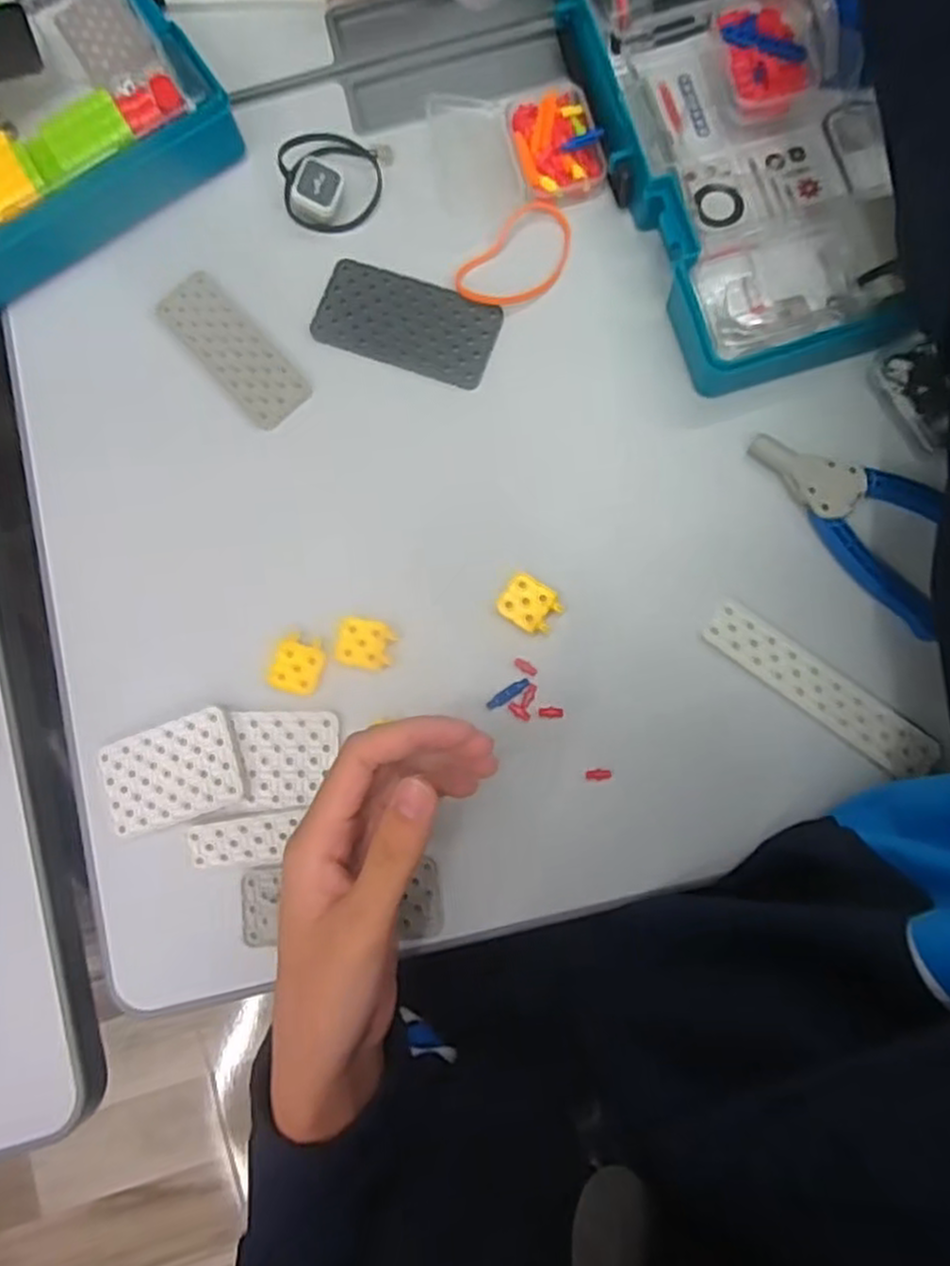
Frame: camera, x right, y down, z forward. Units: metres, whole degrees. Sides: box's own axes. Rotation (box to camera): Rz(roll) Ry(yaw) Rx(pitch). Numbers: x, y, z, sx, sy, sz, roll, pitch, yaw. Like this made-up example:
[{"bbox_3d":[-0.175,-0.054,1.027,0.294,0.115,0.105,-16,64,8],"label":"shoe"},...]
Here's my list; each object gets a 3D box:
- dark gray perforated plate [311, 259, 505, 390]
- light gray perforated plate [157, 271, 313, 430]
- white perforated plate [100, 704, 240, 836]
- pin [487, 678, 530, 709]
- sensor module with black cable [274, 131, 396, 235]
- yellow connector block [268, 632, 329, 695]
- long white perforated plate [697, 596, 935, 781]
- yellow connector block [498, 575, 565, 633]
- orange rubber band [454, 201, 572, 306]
[{"bbox_3d":[-0.039,-0.175,0.420,0.101,0.004,0.053,19,83,7],"label":"dark gray perforated plate"},{"bbox_3d":[-0.137,-0.161,0.421,0.035,0.004,0.102,-41,81,-2],"label":"light gray perforated plate"},{"bbox_3d":[-0.157,0.072,0.385,0.070,0.009,0.049,-20,80,1],"label":"white perforated plate"},{"bbox_3d":[0.017,0.031,0.383,0.025,0.004,0.006,-29,80,0],"label":"pin"},{"bbox_3d":[-0.082,-0.259,0.420,0.059,0.023,0.054,6,82,5],"label":"sensor module with black cable"},{"bbox_3d":[-0.093,0.016,0.394,0.027,0.004,0.029,14,83,6],"label":"yellow connector block"},{"bbox_3d":[0.171,0.028,0.373,0.122,0.004,0.028,38,86,9],"label":"long white perforated plate"},{"bbox_3d":[0.029,-0.015,0.386,0.029,0.004,0.025,34,85,9],"label":"yellow connector block"},{"bbox_3d":[0.026,-0.207,0.414,0.045,0.004,0.070,44,87,9],"label":"orange rubber band"}]

